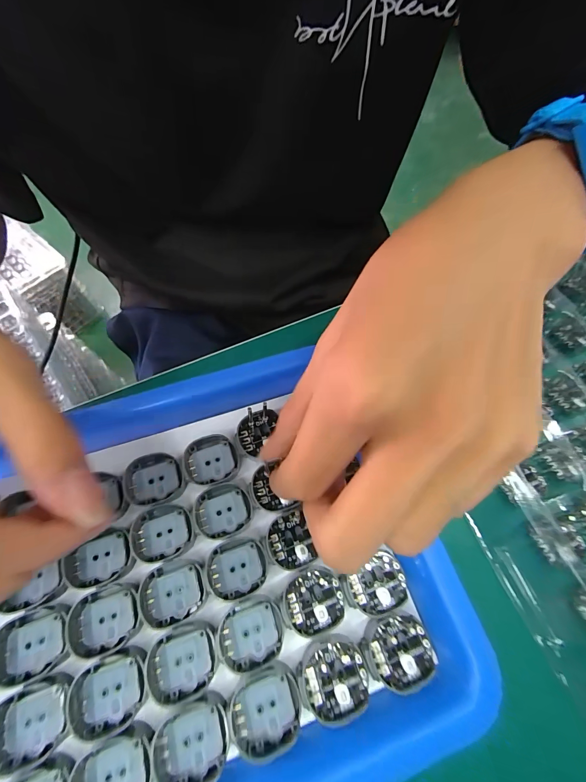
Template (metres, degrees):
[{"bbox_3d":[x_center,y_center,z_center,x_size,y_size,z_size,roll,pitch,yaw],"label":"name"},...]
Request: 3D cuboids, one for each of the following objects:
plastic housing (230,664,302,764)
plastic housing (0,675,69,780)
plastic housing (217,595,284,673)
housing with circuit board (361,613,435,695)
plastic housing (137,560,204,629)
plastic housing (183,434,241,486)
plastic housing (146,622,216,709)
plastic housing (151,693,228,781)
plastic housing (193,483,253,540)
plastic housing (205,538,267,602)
[{"bbox_3d":[-0.011,0.128,0.130,0.028,0.006,0.025,-23,70,-12],"label":"plastic housing"},{"bbox_3d":[-0.105,0.131,0.127,0.028,0.006,0.025,-17,69,-10],"label":"plastic housing"},{"bbox_3d":[-0.019,0.106,0.143,0.028,0.004,0.026,-10,68,-7],"label":"plastic housing"},{"bbox_3d":[0.045,0.110,0.137,0.028,0.007,0.024,-10,68,-7],"label":"housing with circuit board"},{"bbox_3d":[-0.055,0.092,0.148,0.028,0.004,0.025,-15,68,-9],"label":"plastic housing"},{"bbox_3d":[-0.043,0.036,0.173,0.028,0.004,0.026,-4,67,-5],"label":"plastic housing"},{"bbox_3d":[-0.048,0.115,0.138,0.028,0.005,0.025,-12,68,-8],"label":"plastic housing"},{"bbox_3d":[-0.040,0.137,0.125,0.029,0.007,0.025,-15,68,-9],"label":"plastic housing"},{"bbox_3d":[-0.035,0.060,0.163,0.028,0.004,0.025,-17,69,-10],"label":"plastic housing"},{"bbox_3d":[-0.027,0.084,0.154,0.027,0.004,0.024,-12,68,-8],"label":"plastic housing"}]

